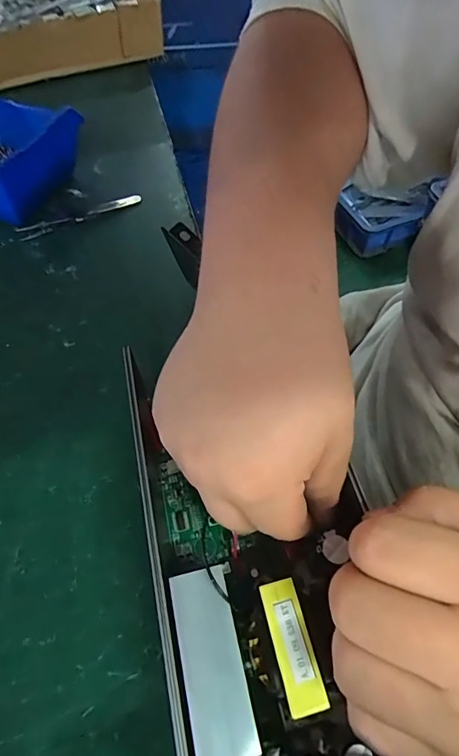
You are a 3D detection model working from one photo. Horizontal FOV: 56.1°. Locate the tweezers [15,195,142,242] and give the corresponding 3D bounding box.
[{"bbox_3d":[-0.139,-0.153,0.402,0.116,0.011,0.015,-27,60,-16],"label":"tweezers"}]

